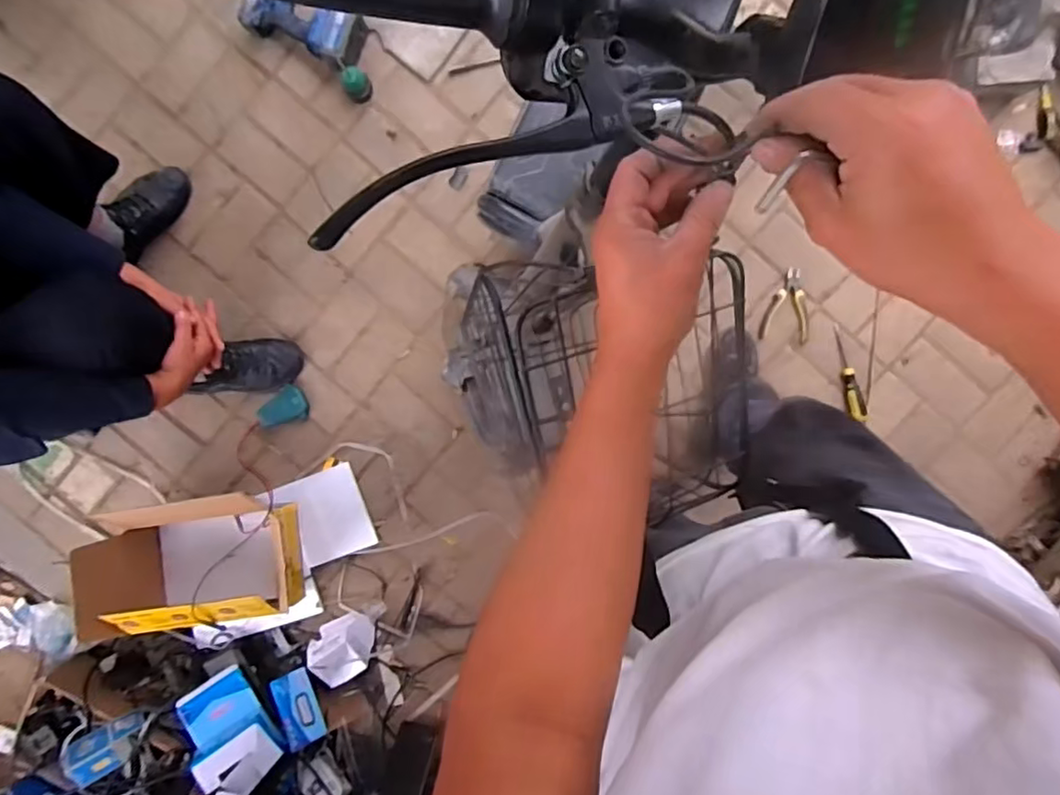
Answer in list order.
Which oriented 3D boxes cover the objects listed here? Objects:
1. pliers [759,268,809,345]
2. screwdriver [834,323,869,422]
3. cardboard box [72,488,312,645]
[{"bbox_3d":[0.533,-0.187,1.255,0.096,0.023,0.145,11,94,-1],"label":"pliers"},{"bbox_3d":[0.653,-0.048,1.257,0.038,0.031,0.200,-14,93,1],"label":"screwdriver"},{"bbox_3d":[-0.689,0.337,1.245,0.403,0.162,0.242,-6,94,0],"label":"cardboard box"}]

